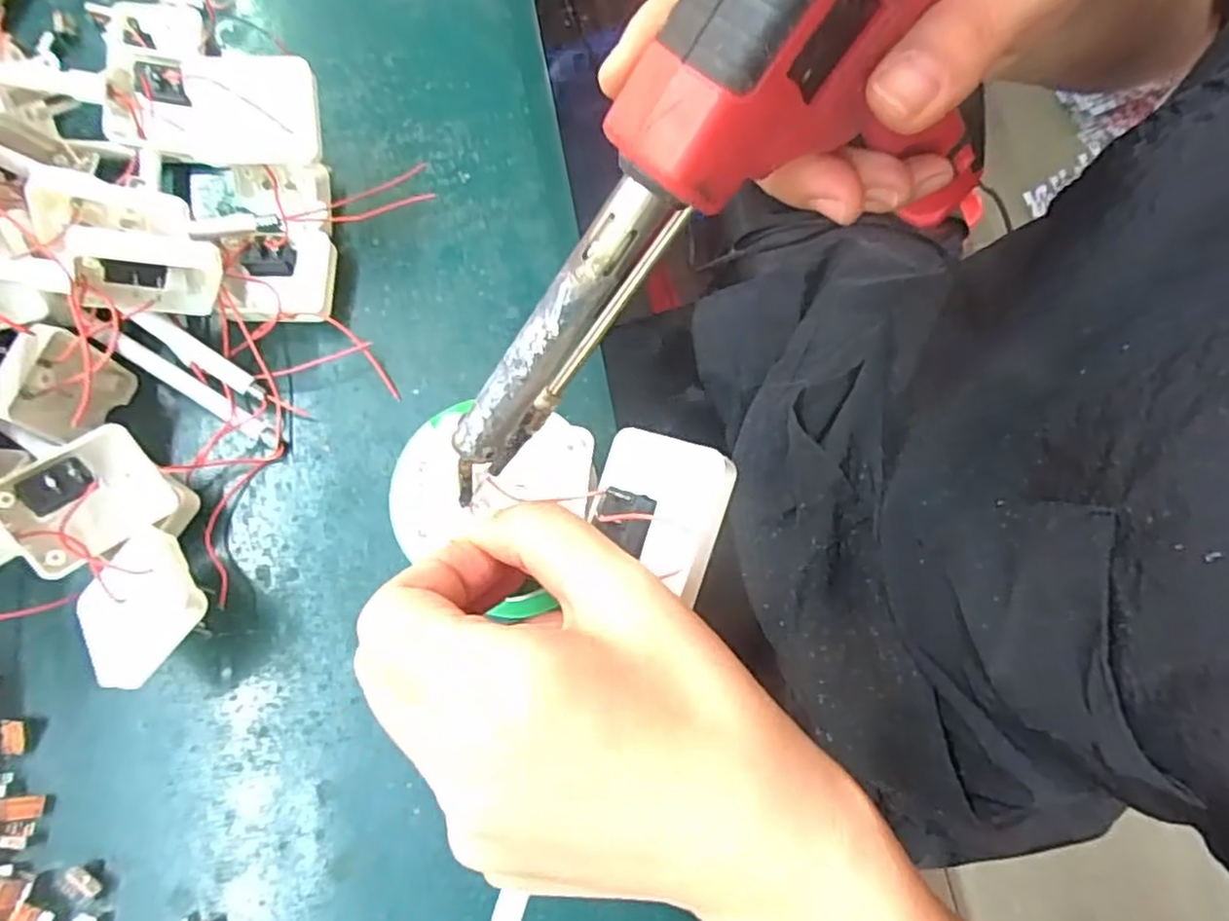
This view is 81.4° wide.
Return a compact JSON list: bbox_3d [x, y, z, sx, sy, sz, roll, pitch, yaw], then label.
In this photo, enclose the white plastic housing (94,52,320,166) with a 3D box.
[{"bbox_3d":[-0.158,-0.139,0.282,0.081,0.021,0.039,6,99,5],"label":"white plastic housing"}]

